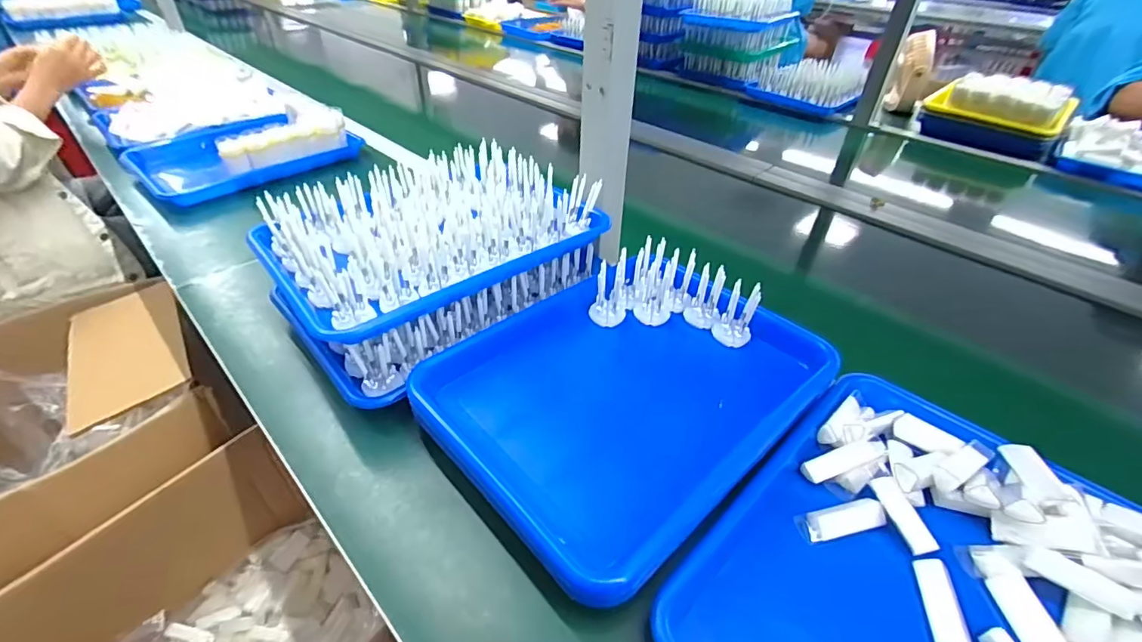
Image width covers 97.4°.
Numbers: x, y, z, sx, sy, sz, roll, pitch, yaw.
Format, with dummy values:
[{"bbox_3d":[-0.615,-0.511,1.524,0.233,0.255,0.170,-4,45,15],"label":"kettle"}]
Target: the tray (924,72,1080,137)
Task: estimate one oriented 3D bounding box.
[{"bbox_3d":[0.898,-0.462,1.047,0.150,0.073,0.239,-31,50,-33],"label":"tray"}]

